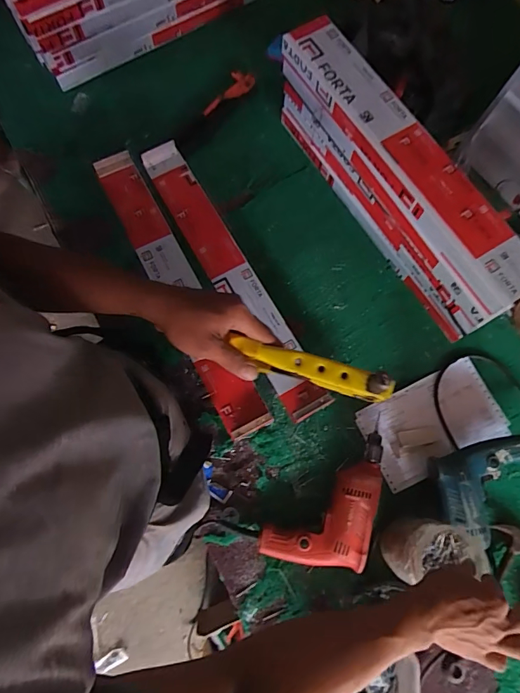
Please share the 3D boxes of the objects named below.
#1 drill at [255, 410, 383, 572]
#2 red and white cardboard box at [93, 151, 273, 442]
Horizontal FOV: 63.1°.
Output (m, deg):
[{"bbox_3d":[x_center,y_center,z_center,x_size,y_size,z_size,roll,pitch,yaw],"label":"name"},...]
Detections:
[{"bbox_3d":[0.103,0.234,0.682,0.162,0.056,0.227,14,75,2],"label":"drill"},{"bbox_3d":[-0.149,-0.104,0.770,0.081,0.058,0.577,-27,77,-9],"label":"red and white cardboard box"}]

